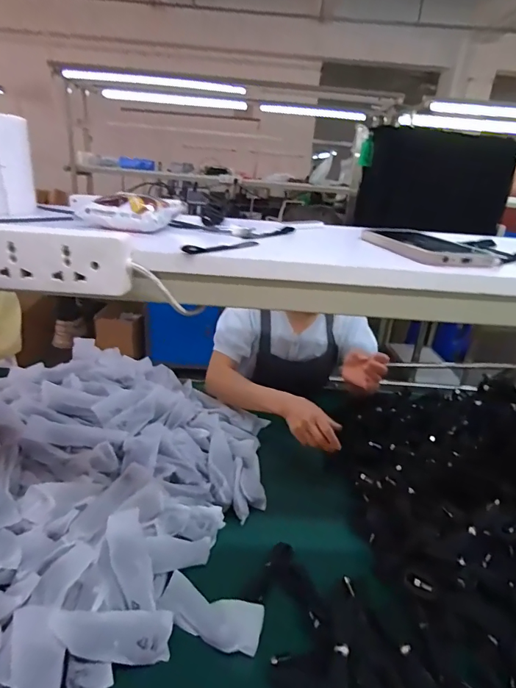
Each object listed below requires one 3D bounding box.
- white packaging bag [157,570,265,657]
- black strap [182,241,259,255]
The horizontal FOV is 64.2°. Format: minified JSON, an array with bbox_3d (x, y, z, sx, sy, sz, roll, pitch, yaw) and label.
[{"bbox_3d":[-0.064,0.354,0.544,0.145,0.021,0.059,14,24,20],"label":"white packaging bag"},{"bbox_3d":[-0.032,-0.095,0.399,0.014,0.007,0.098,22,28,35],"label":"black strap"}]

